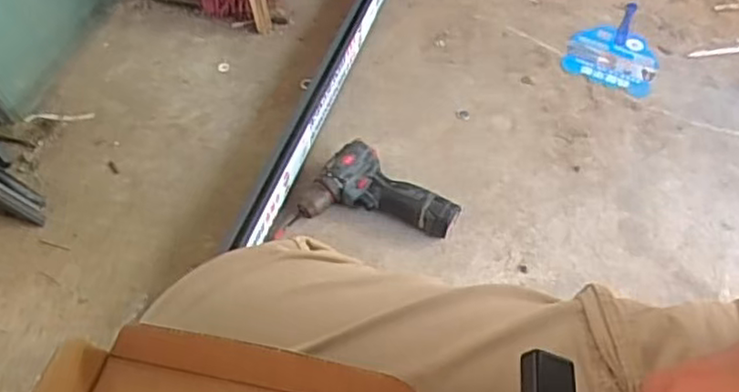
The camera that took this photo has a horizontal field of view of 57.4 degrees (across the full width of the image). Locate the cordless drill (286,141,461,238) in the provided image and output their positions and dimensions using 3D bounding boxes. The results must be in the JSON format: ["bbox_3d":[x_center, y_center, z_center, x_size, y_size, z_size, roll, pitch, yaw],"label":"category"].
[{"bbox_3d":[0.011,-0.005,0.994,0.230,0.060,0.135,5,51,-1],"label":"cordless drill"}]

